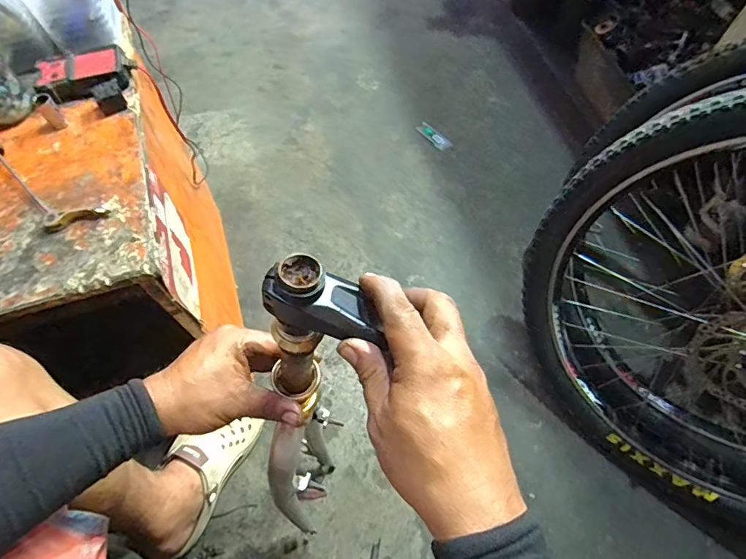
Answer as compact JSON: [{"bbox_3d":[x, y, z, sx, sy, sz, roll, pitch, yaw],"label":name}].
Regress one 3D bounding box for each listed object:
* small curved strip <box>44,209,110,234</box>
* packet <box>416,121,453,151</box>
[{"bbox_3d":[-0.328,-0.068,0.504,0.068,0.004,0.020,-19,65,-8],"label":"small curved strip"},{"bbox_3d":[0.159,-0.374,1.197,0.037,0.007,0.104,-39,70,-16],"label":"packet"}]

